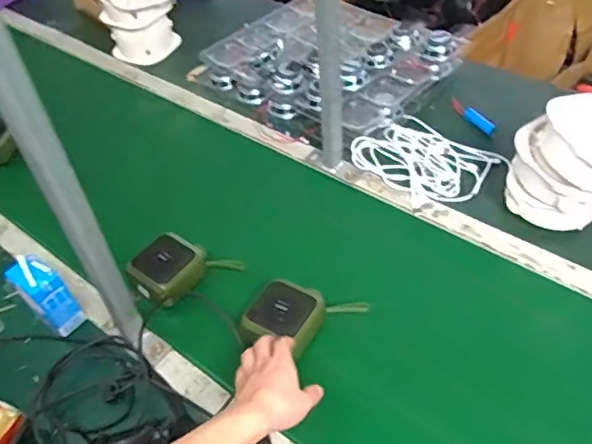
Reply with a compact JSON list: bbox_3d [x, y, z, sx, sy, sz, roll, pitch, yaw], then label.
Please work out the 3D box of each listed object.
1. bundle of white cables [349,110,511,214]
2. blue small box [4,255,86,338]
[{"bbox_3d":[0.223,-0.111,0.954,0.177,0.022,0.208,-34,53,-23],"label":"bundle of white cables"},{"bbox_3d":[-0.342,0.101,0.766,0.061,0.116,0.049,29,57,29],"label":"blue small box"}]

